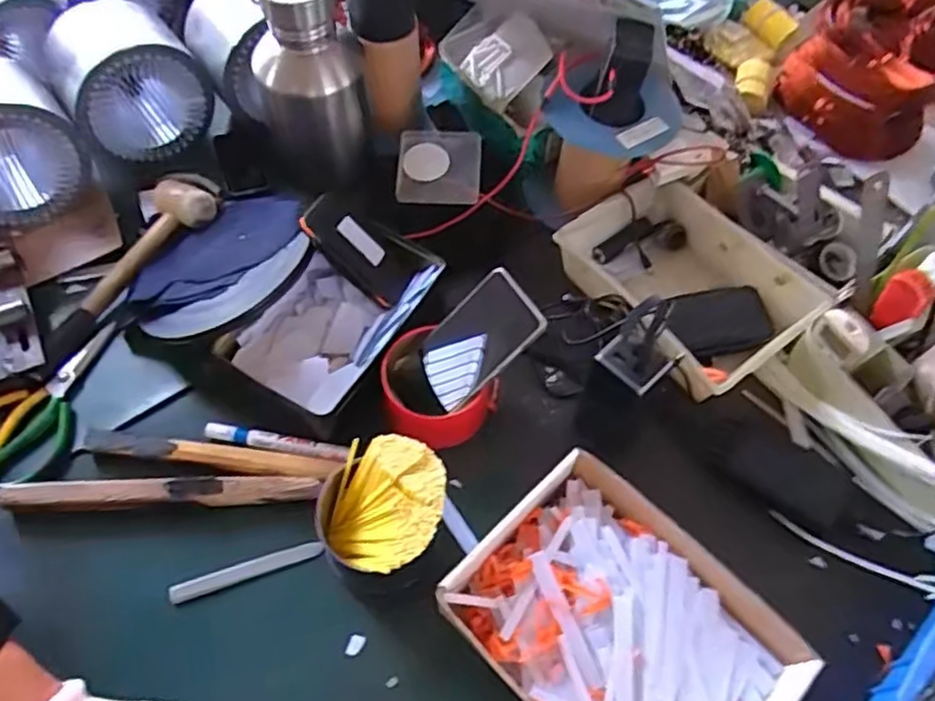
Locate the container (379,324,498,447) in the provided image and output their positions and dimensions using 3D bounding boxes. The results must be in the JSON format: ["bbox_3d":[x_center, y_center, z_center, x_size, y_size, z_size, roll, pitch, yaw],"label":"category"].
[{"bbox_3d":[-0.034,0.043,0.659,0.100,0.068,0.105,0,59,0],"label":"container"}]

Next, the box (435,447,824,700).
[{"bbox_3d":[0.124,0.227,0.543,0.246,0.070,0.179,39,64,21],"label":"box"}]

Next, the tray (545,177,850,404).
[{"bbox_3d":[0.234,-0.074,0.744,0.181,0.057,0.249,-35,65,-19],"label":"tray"}]

